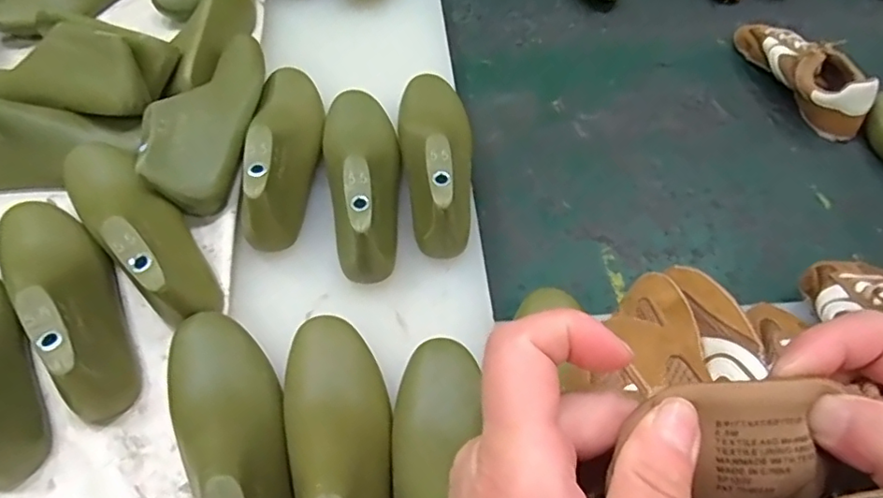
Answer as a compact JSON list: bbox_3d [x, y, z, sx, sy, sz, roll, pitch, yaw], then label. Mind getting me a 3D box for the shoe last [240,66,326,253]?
[{"bbox_3d":[-0.158,-0.108,0.563,0.074,0.081,0.225,-4,55,-3],"label":"shoe last"}]

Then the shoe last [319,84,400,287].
[{"bbox_3d":[-0.072,-0.078,0.546,0.072,0.085,0.221,-10,55,-7],"label":"shoe last"}]

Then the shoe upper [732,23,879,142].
[{"bbox_3d":[0.458,-0.232,0.746,0.072,0.080,0.226,-20,57,-14],"label":"shoe upper"}]

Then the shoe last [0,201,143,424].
[{"bbox_3d":[-0.314,0.029,0.466,0.079,0.075,0.237,-35,62,-22],"label":"shoe last"}]

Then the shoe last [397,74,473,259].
[{"bbox_3d":[-0.004,-0.105,0.562,0.072,0.077,0.225,-5,55,-3],"label":"shoe last"}]

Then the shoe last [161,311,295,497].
[{"bbox_3d":[-0.143,0.133,0.392,0.071,0.078,0.231,-23,58,-16],"label":"shoe last"}]

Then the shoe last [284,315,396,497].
[{"bbox_3d":[-0.068,0.137,0.386,0.071,0.065,0.231,-10,43,-7],"label":"shoe last"}]

